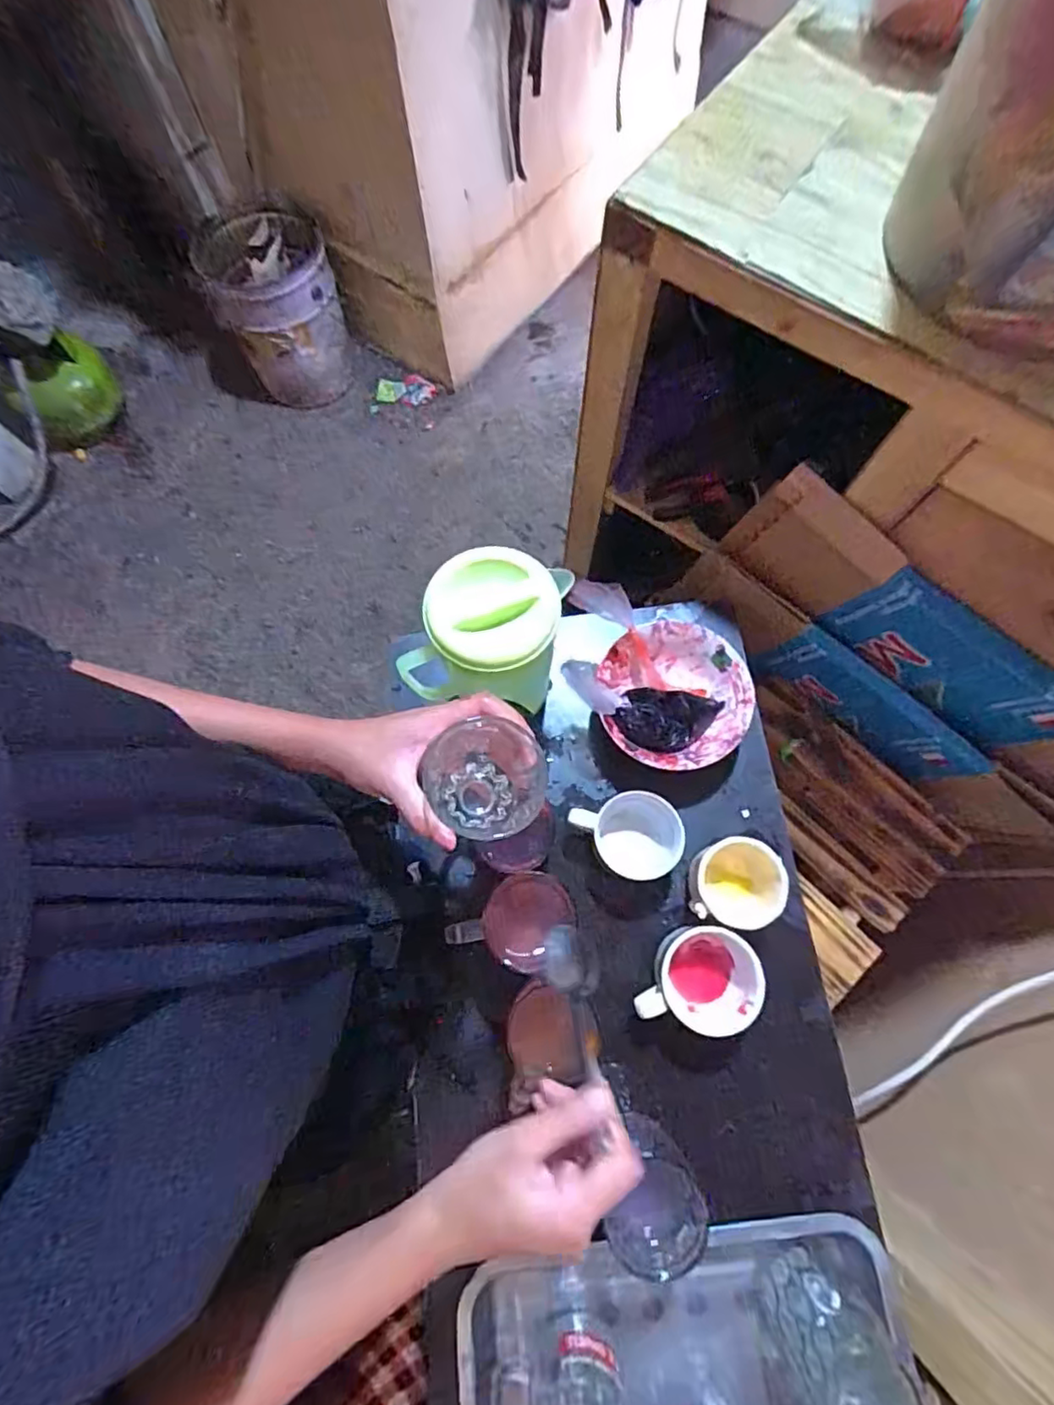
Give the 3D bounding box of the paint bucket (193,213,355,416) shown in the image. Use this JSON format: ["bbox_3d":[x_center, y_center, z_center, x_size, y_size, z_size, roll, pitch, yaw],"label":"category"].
[{"bbox_3d":[-0.568,-0.901,1.448,0.267,0.369,0.272,0,73,1],"label":"paint bucket"}]

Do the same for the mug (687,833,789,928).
[{"bbox_3d":[0.195,0.170,0.580,0.076,0.067,0.077,0,73,1],"label":"mug"}]

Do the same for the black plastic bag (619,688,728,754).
[{"bbox_3d":[0.143,0.016,0.619,0.103,0.035,0.063,7,73,4],"label":"black plastic bag"}]

